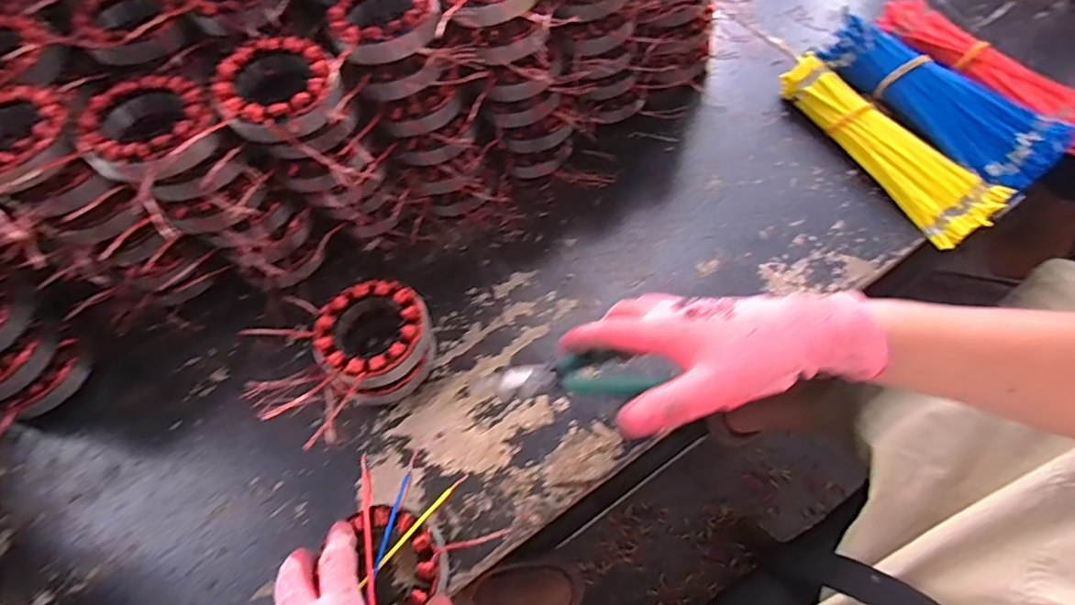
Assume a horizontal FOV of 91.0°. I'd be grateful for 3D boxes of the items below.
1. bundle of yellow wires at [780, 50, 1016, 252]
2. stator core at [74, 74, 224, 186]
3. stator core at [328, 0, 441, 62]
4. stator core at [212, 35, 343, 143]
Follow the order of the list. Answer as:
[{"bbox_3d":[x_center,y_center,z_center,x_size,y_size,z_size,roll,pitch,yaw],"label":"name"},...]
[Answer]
[{"bbox_3d":[0.341,-0.162,0.524,0.074,0.037,0.248,-25,63,-9],"label":"bundle of yellow wires"},{"bbox_3d":[-0.274,-0.123,0.374,0.084,0.024,0.093,-39,66,-16],"label":"stator core"},{"bbox_3d":[-0.120,-0.225,0.416,0.083,0.020,0.086,-28,63,-10],"label":"stator core"},{"bbox_3d":[-0.192,-0.159,0.392,0.084,0.023,0.086,-32,64,-12],"label":"stator core"}]

